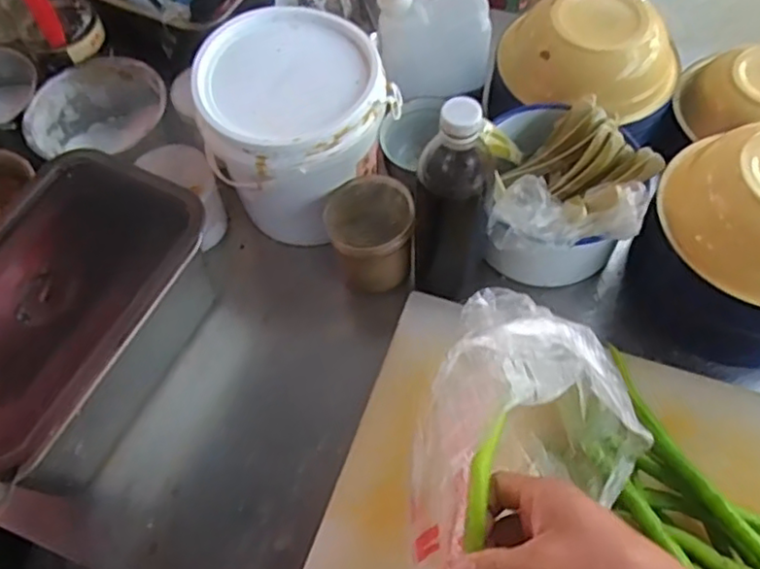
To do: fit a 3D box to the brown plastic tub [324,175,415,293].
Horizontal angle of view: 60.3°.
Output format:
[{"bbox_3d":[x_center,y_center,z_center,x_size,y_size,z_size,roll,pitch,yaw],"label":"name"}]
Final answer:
[{"bbox_3d":[-0.007,-0.047,0.656,0.079,0.110,0.092,3,61,5],"label":"brown plastic tub"}]

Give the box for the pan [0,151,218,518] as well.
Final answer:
[{"bbox_3d":[-0.277,0.036,0.584,0.163,0.117,0.274,21,64,15],"label":"pan"}]

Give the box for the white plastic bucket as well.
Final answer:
[{"bbox_3d":[-0.081,-0.147,0.661,0.168,0.181,0.169,39,70,22],"label":"white plastic bucket"}]

